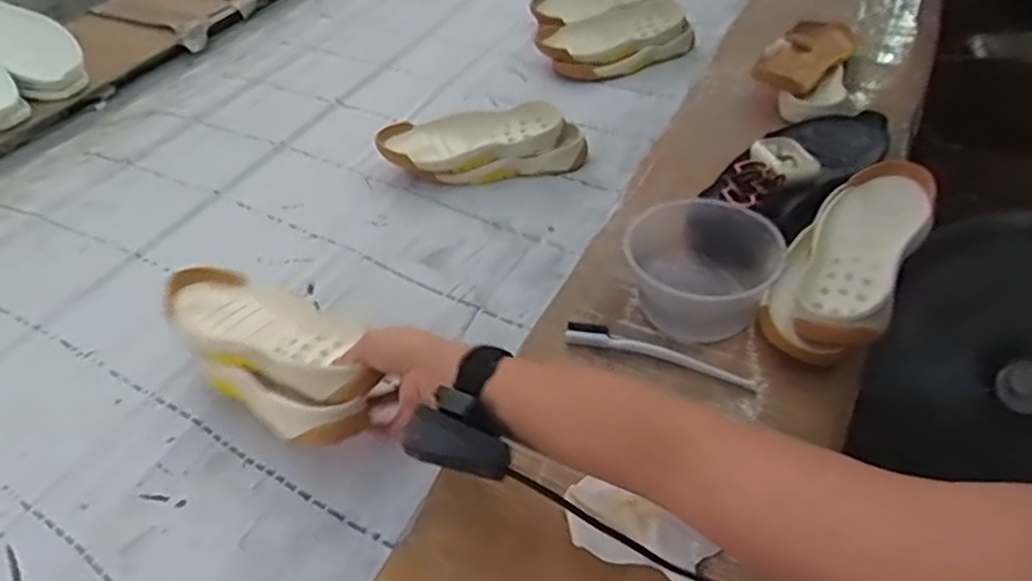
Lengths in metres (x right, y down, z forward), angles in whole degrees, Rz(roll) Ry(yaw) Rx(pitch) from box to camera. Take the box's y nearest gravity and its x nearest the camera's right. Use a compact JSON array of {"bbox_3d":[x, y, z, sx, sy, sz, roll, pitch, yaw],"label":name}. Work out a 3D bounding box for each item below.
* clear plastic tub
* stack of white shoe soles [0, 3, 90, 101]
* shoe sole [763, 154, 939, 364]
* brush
[{"bbox_3d":[0.164,-0.010,0.643,0.121,0.083,0.124,-2,45,2],"label":"clear plastic tub"},{"bbox_3d":[-0.801,-0.397,1.072,0.303,0.064,0.103,30,49,6],"label":"stack of white shoe soles"},{"bbox_3d":[0.313,-0.033,0.661,0.104,0.076,0.248,25,52,26],"label":"shoe sole"},{"bbox_3d":[0.128,0.055,0.628,0.170,0.017,0.026,15,48,18],"label":"brush"}]

